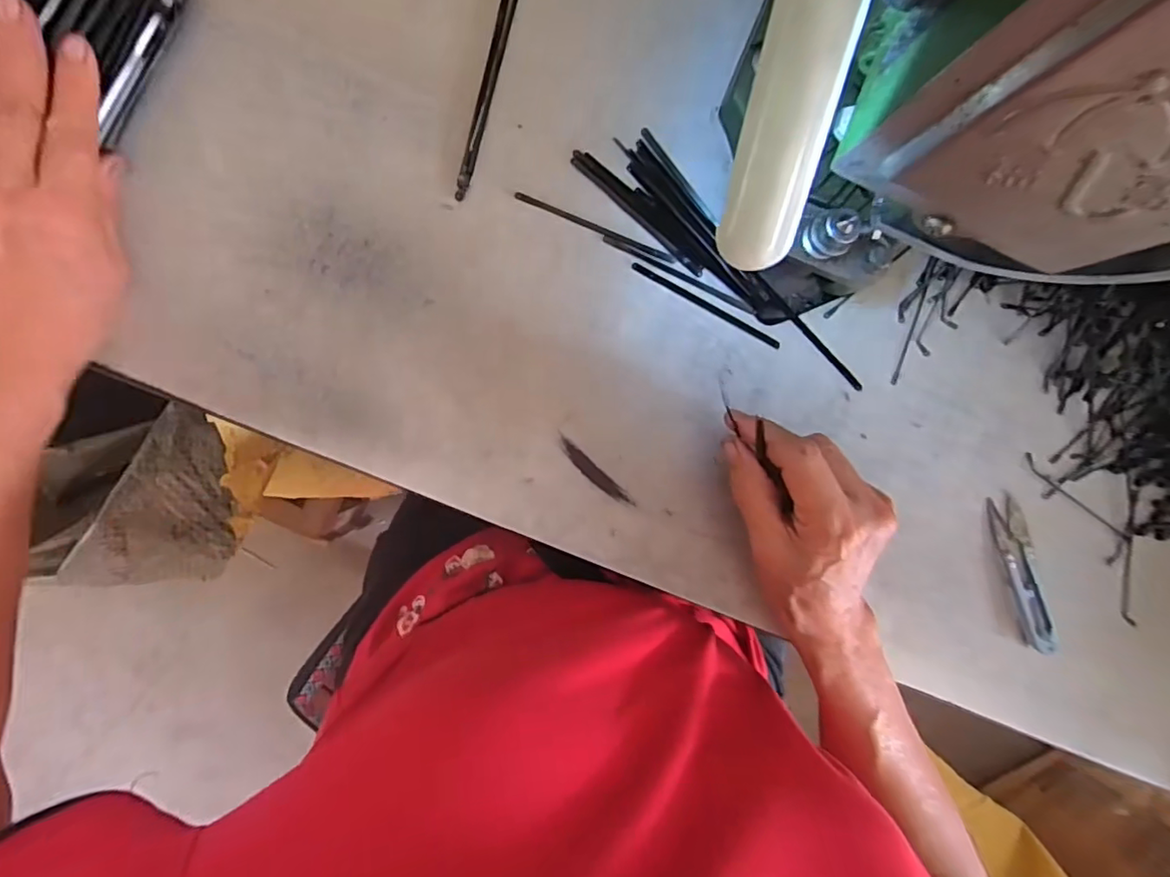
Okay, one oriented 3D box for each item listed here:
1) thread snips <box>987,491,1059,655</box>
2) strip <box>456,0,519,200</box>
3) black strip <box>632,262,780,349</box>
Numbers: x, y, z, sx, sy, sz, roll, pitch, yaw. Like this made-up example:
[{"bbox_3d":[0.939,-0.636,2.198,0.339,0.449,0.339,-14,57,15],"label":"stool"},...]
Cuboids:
[{"bbox_3d":[0.273,0.084,0.359,0.022,0.011,0.099,-14,95,-3],"label":"thread snips"},{"bbox_3d":[-0.047,-0.225,0.324,0.009,0.005,0.179,15,93,-5],"label":"strip"},{"bbox_3d":[0.073,-0.079,0.343,0.098,0.004,0.006,28,92,-6],"label":"black strip"}]

